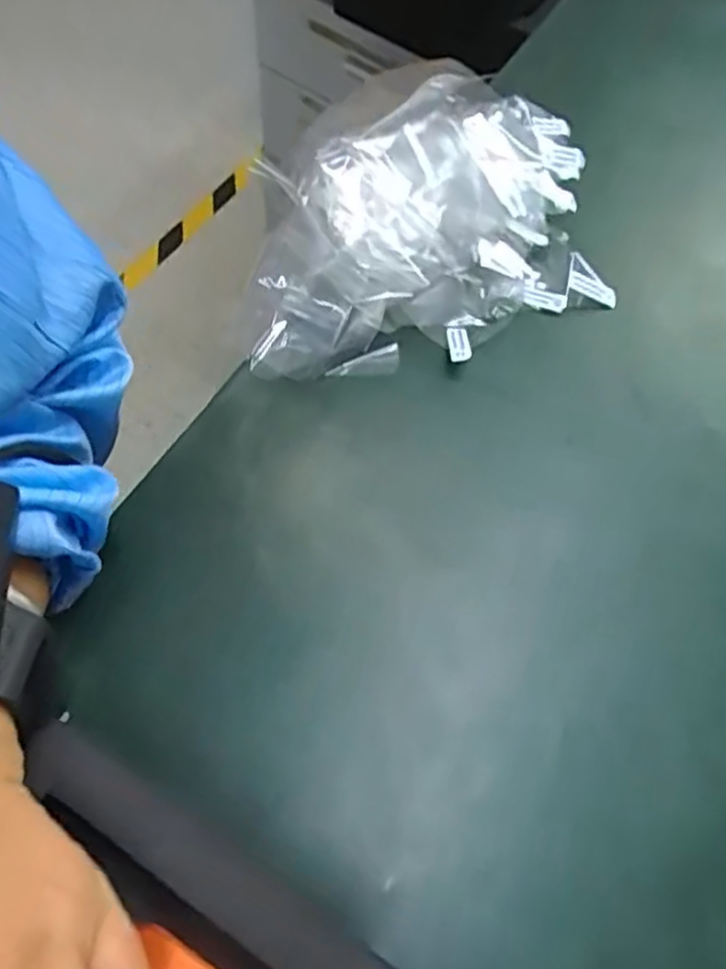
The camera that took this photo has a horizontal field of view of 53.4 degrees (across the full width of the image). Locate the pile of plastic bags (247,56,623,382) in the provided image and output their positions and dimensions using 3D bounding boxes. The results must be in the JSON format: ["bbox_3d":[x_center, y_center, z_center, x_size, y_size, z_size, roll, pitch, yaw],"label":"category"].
[{"bbox_3d":[0.032,-0.139,0.388,0.201,0.075,0.146,-4,63,-5],"label":"pile of plastic bags"}]

